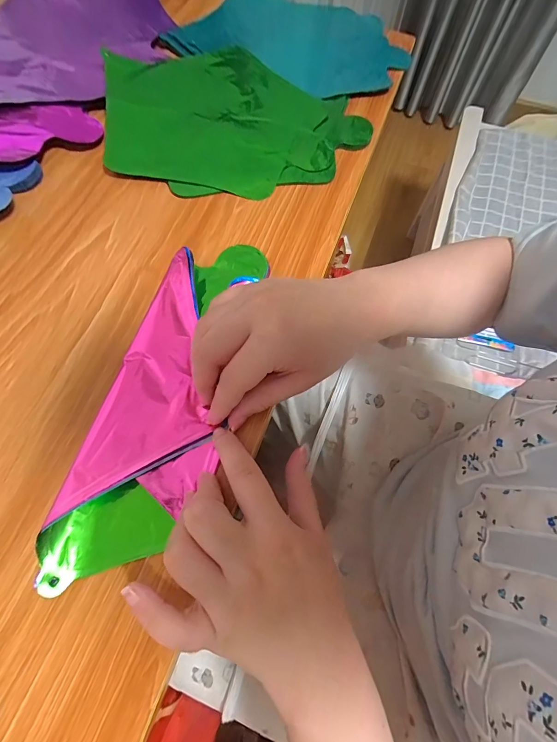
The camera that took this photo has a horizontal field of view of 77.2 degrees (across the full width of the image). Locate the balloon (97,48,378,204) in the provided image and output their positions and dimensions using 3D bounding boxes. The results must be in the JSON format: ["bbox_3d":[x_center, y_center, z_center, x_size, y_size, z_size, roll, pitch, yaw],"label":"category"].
[{"bbox_3d":[-0.049,-0.286,0.376,0.262,0.023,0.234,-7,68,-5],"label":"balloon"}]

